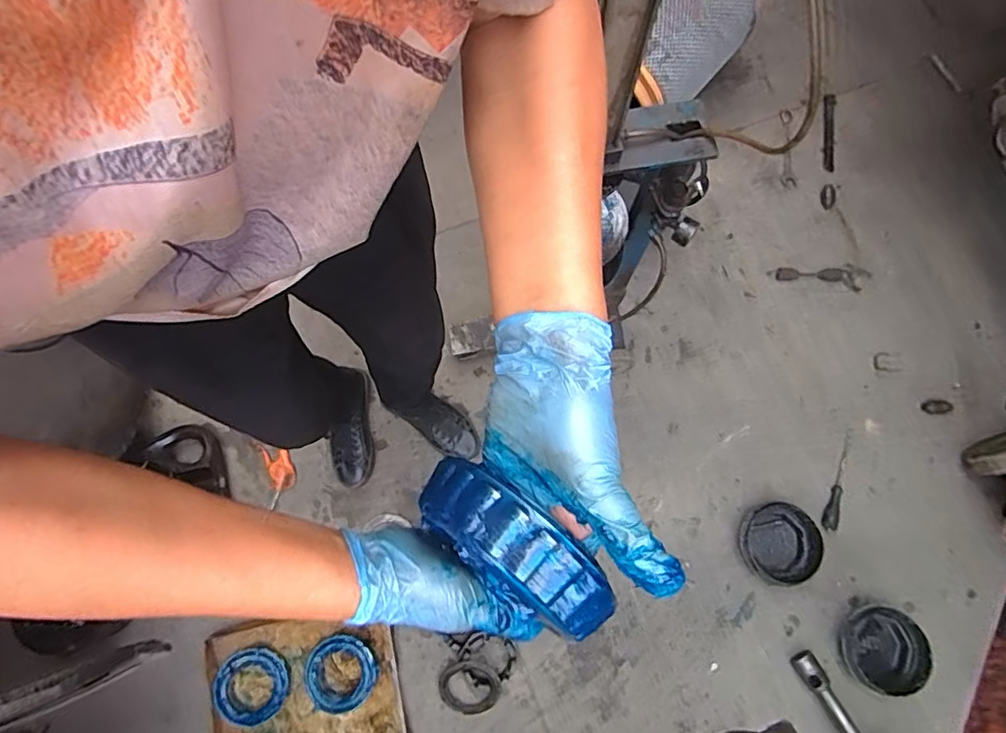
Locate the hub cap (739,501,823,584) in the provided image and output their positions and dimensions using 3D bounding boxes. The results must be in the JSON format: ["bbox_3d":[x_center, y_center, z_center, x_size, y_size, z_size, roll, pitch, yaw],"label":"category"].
[{"bbox_3d":[0.594,0.380,1.198,0.152,0.040,0.163,0,74,0],"label":"hub cap"}]

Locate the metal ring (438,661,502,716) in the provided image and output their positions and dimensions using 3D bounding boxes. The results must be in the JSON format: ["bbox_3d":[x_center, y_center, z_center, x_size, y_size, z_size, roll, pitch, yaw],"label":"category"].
[{"bbox_3d":[-0.067,0.644,1.122,0.123,0.018,0.096,8,77,8],"label":"metal ring"}]

